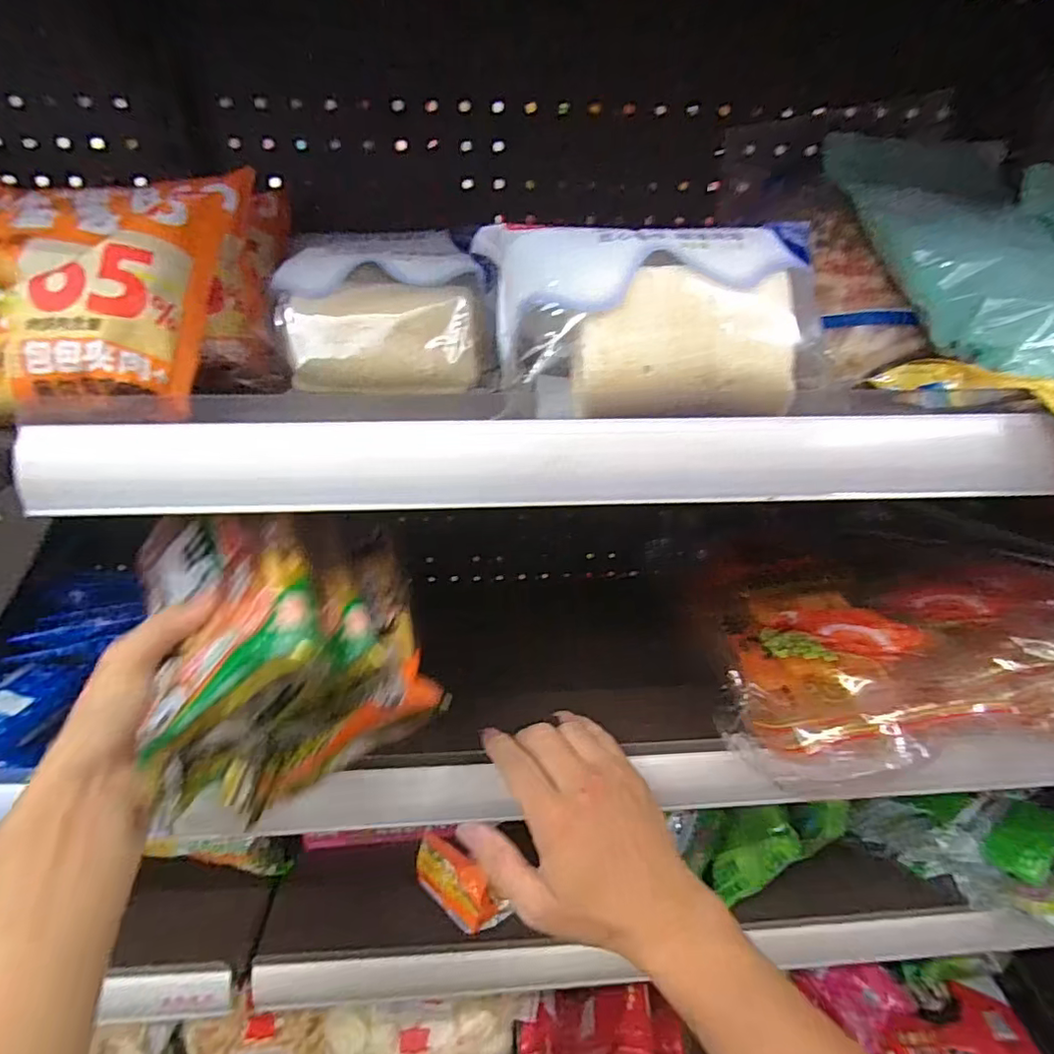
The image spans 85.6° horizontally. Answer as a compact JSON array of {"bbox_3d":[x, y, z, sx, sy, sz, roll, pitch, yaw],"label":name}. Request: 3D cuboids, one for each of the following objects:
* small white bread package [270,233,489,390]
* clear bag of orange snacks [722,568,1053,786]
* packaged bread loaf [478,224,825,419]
[{"bbox_3d":[-0.089,-0.133,0.357,0.128,0.081,0.072,1,28,1],"label":"small white bread package"},{"bbox_3d":[0.323,0.089,0.422,0.368,0.075,0.189,0,28,-1],"label":"clear bag of orange snacks"},{"bbox_3d":[0.063,-0.107,0.296,0.175,0.081,0.069,1,28,2],"label":"packaged bread loaf"}]

